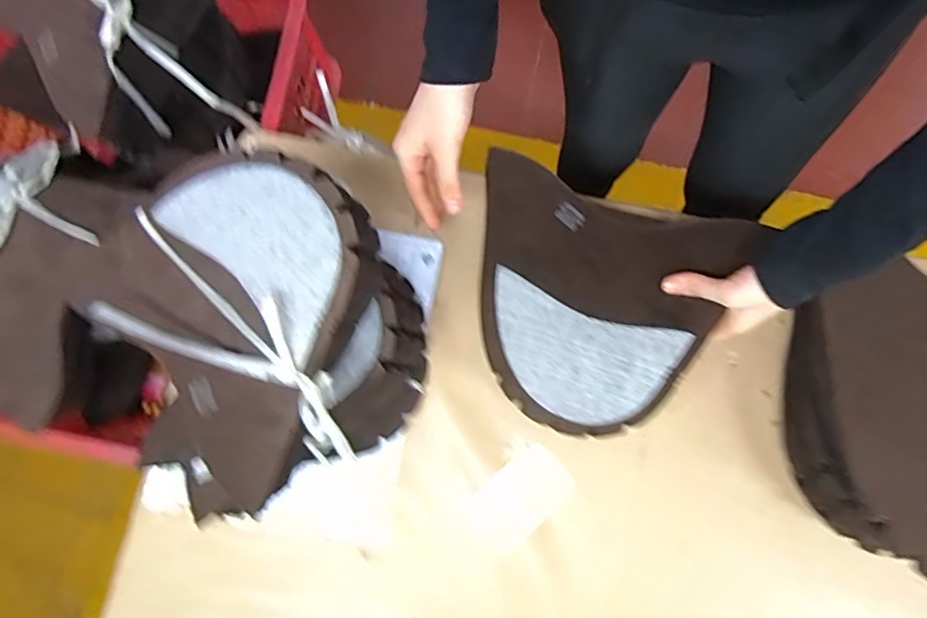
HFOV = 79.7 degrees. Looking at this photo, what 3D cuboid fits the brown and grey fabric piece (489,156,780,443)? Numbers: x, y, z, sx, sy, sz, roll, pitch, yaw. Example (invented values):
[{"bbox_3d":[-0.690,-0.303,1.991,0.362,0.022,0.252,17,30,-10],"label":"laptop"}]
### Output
[{"bbox_3d":[0.100,-0.010,0.467,0.216,0.029,0.209,21,79,5],"label":"brown and grey fabric piece"}]

